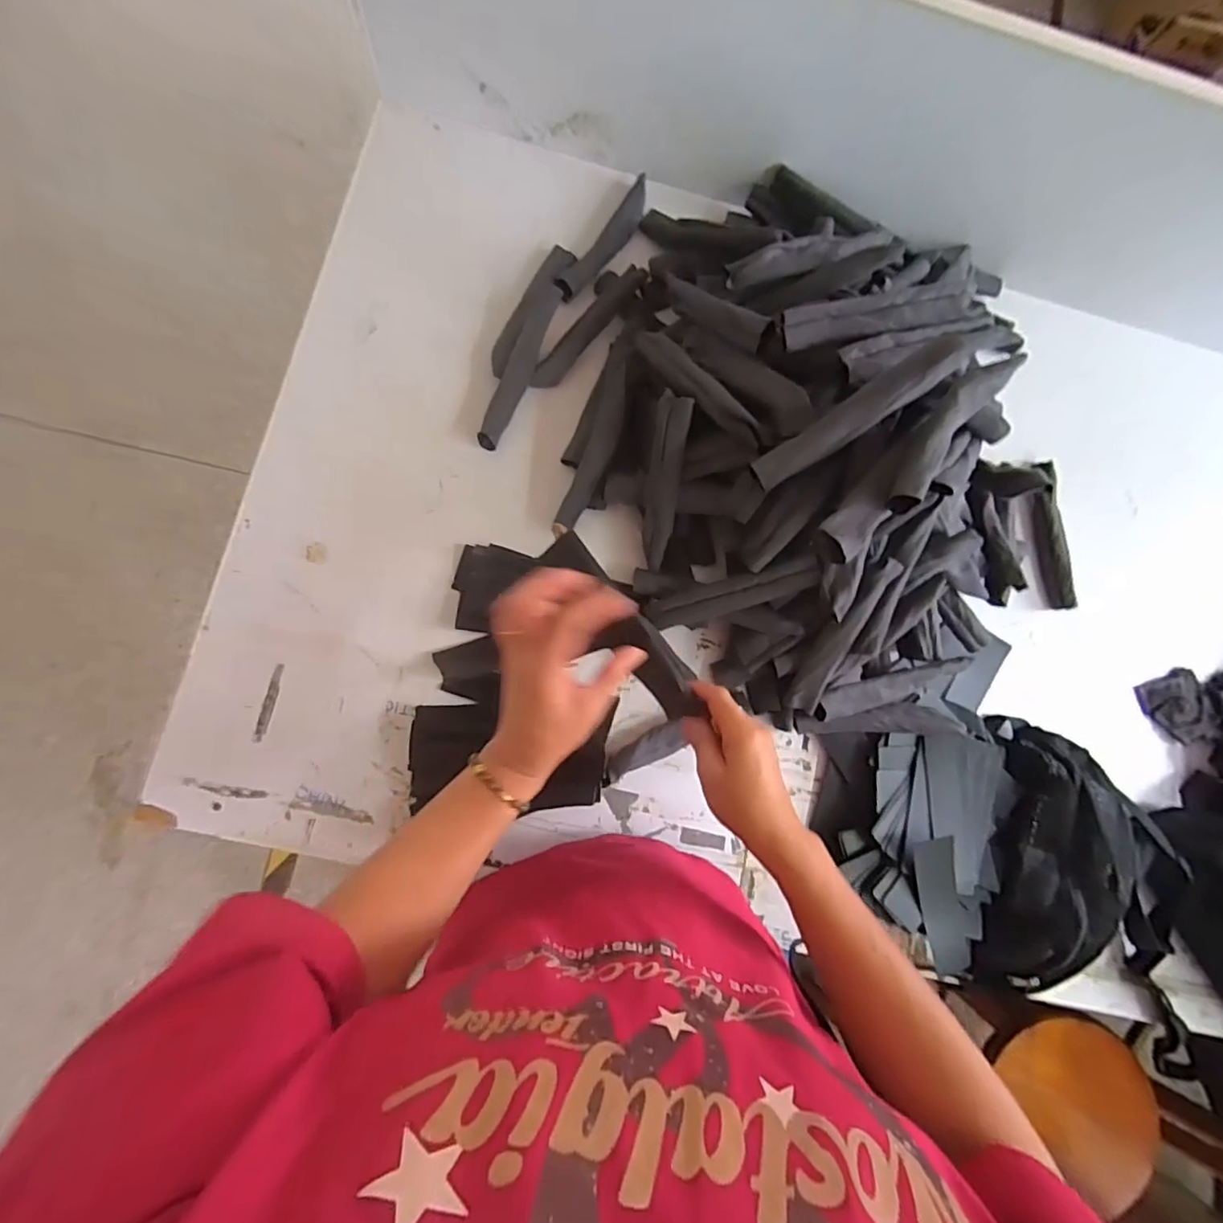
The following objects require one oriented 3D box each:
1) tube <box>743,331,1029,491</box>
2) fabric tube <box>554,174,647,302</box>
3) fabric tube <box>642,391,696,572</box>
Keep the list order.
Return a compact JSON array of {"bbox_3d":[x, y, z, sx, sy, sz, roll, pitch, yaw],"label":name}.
[{"bbox_3d":[0.219,-0.177,0.500,0.210,0.040,0.040,-31,87,18],"label":"tube"},{"bbox_3d":[-0.005,-0.451,0.697,0.031,0.022,0.197,33,80,-1],"label":"fabric tube"},{"bbox_3d":[0.054,-0.132,0.609,0.035,0.021,0.179,3,115,-6],"label":"fabric tube"}]

